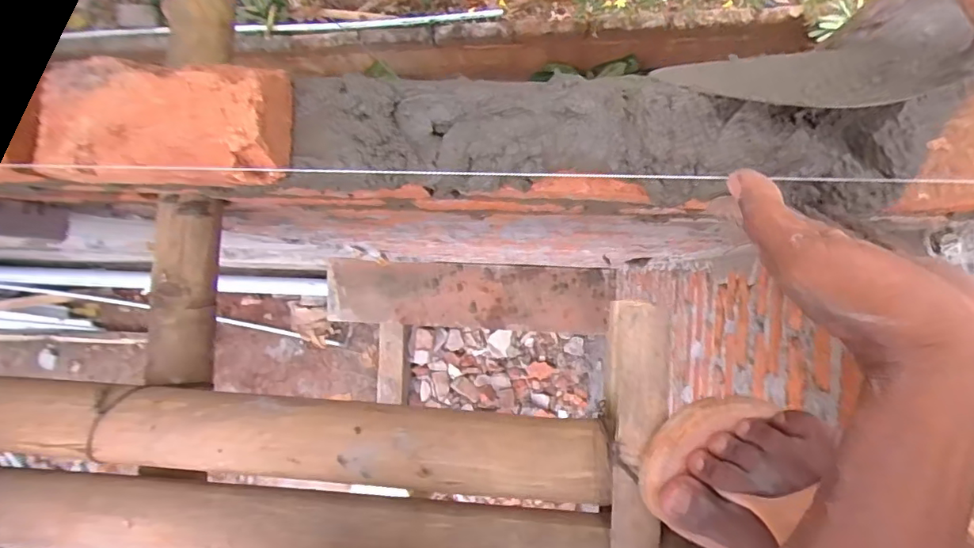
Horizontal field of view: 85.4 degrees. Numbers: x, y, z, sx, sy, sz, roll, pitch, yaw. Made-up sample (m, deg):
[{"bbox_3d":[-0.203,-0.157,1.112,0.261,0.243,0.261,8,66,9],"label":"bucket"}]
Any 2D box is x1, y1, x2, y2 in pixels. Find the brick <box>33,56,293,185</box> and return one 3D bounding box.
[{"bbox_3d":[-0.225,-0.104,0.365,0.162,0.048,0.091,2,90,6],"label":"brick"}]

